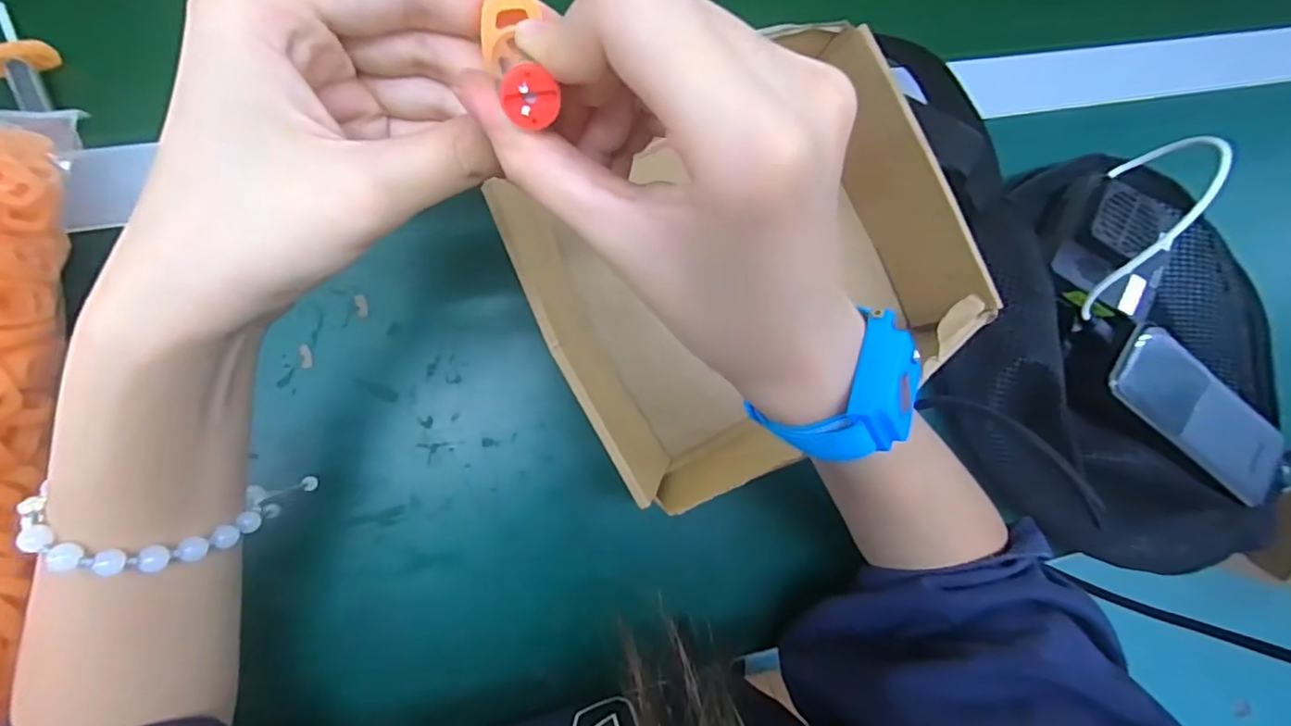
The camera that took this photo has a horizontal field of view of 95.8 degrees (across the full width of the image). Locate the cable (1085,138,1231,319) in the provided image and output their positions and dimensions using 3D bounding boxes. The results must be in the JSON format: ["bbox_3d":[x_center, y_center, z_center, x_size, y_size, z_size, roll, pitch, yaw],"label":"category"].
[{"bbox_3d":[0.291,-0.083,0.334,0.014,0.068,0.111,24,83,-9],"label":"cable"}]

